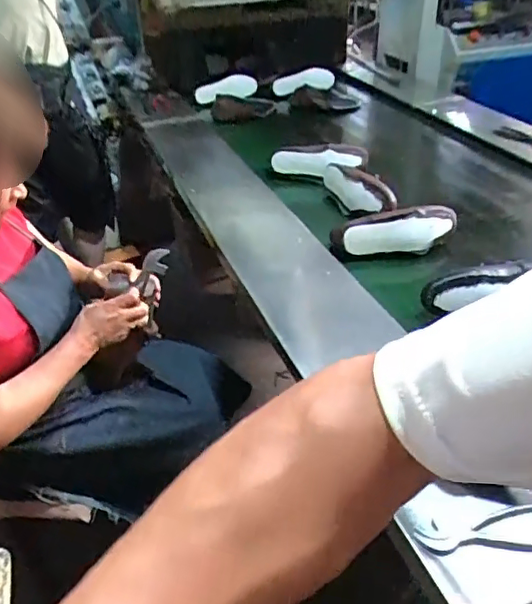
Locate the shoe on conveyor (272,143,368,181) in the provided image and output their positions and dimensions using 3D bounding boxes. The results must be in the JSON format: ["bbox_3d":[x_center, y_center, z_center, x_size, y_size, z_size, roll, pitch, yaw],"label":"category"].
[{"bbox_3d":[0.166,-0.415,1.650,0.308,0.087,0.121,-8,36,-9],"label":"shoe on conveyor"}]

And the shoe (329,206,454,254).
[{"bbox_3d":[0.304,-0.172,1.327,0.319,0.095,0.079,-11,36,-13],"label":"shoe"}]

